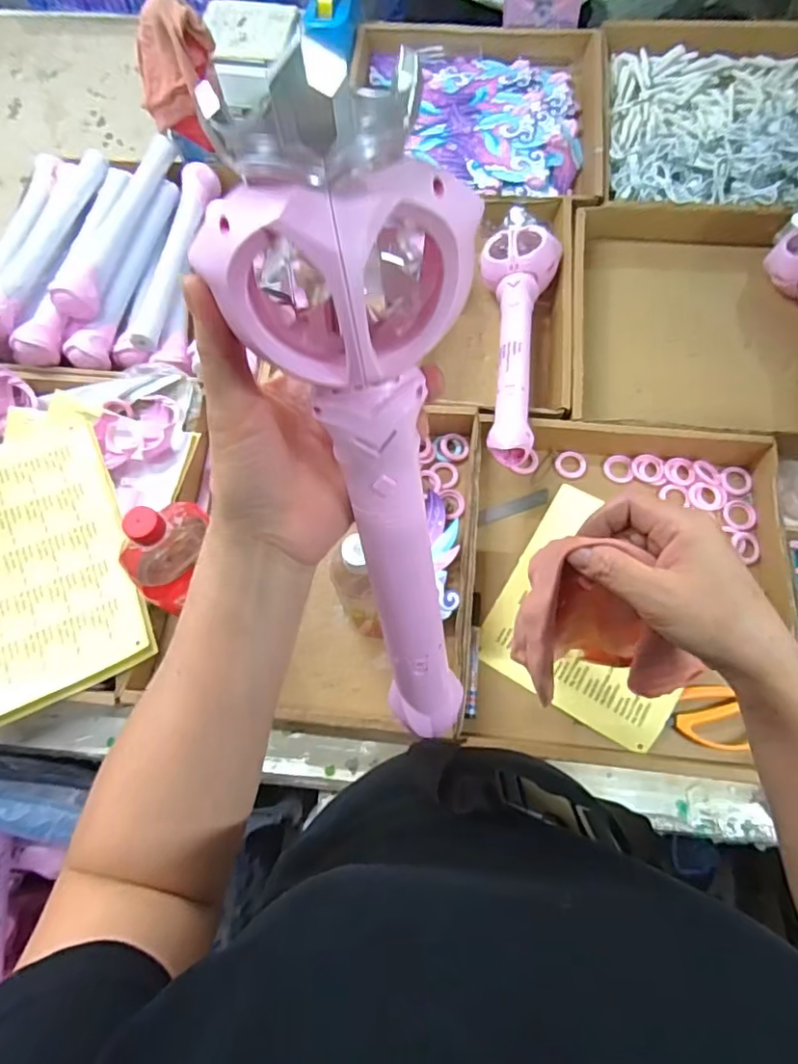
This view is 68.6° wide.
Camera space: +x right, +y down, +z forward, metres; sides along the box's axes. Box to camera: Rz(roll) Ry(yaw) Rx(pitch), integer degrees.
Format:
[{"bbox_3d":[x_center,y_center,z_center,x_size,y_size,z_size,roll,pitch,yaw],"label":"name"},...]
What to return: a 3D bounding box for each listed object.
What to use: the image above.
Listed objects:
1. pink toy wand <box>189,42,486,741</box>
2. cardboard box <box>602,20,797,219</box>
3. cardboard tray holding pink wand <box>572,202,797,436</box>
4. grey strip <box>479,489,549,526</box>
[{"bbox_3d":[-0.004,-0.011,0.293,0.089,0.351,0.056,-11,44,-1],"label":"pink toy wand"},{"bbox_3d":[0.477,-0.622,0.872,0.343,0.054,0.396,6,71,5],"label":"cardboard box"},{"bbox_3d":[0.415,-0.268,0.769,0.378,0.070,0.345,9,71,6],"label":"cardboard tray holding pink wand"},{"bbox_3d":[0.138,-0.030,0.706,0.088,0.005,0.018,-20,80,8],"label":"grey strip"}]

